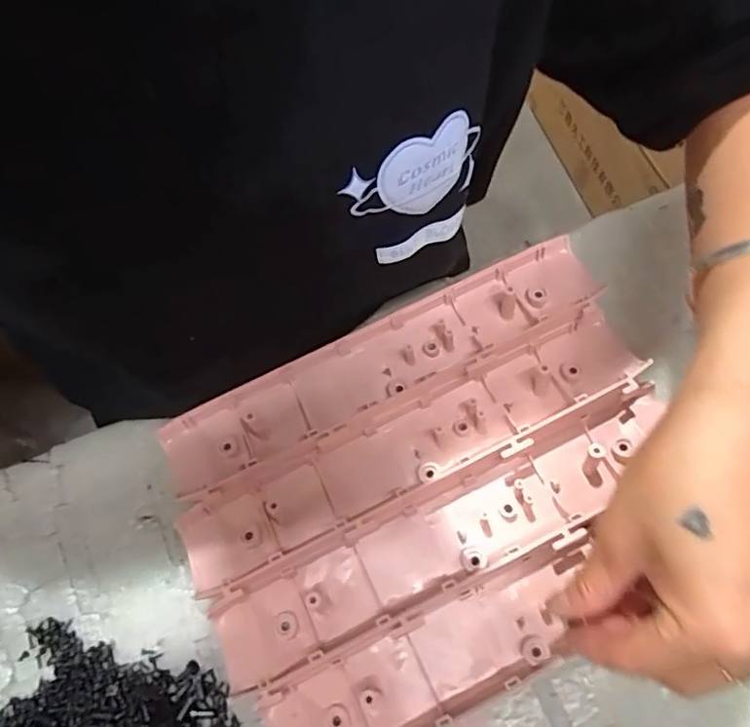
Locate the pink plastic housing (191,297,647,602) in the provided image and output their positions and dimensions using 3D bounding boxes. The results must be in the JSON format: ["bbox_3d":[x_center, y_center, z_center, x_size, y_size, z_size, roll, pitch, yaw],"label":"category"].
[{"bbox_3d":[0.021,0.045,0.308,0.272,0.023,0.053,-26,74,-6],"label":"pink plastic housing"}]

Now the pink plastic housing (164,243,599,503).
[{"bbox_3d":[0.004,-0.003,0.328,0.273,0.017,0.051,-26,74,-6],"label":"pink plastic housing"}]

